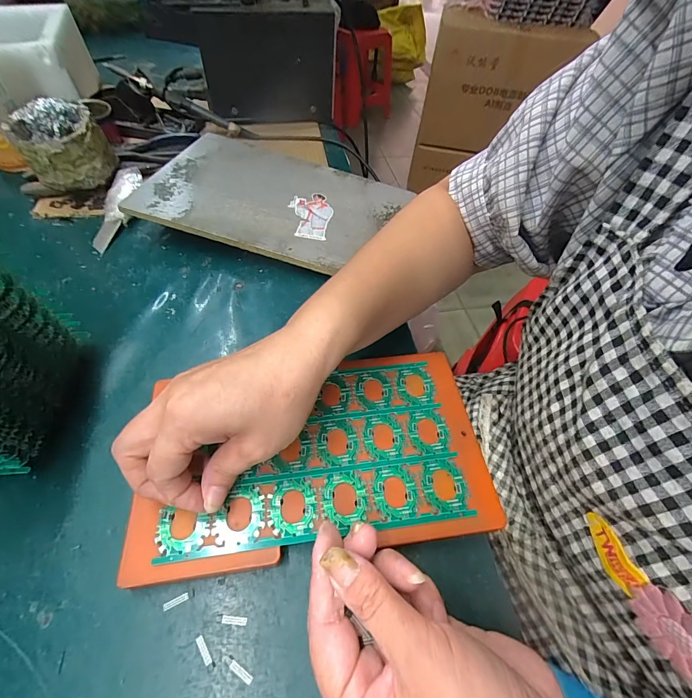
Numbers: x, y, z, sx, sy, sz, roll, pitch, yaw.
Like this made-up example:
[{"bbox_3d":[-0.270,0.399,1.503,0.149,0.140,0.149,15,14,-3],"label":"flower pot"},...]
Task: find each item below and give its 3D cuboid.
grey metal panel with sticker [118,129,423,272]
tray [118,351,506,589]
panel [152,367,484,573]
[{"bbox_3d":[-0.087,-0.184,0.427,0.270,0.009,0.217,23,53,6],"label":"grey metal panel with sticker"},{"bbox_3d":[-0.022,0.071,0.257,0.235,0.012,0.136,-7,56,-4],"label":"tray"},{"bbox_3d":[-0.021,0.069,0.256,0.198,0.004,0.119,-6,55,-7],"label":"panel"}]

